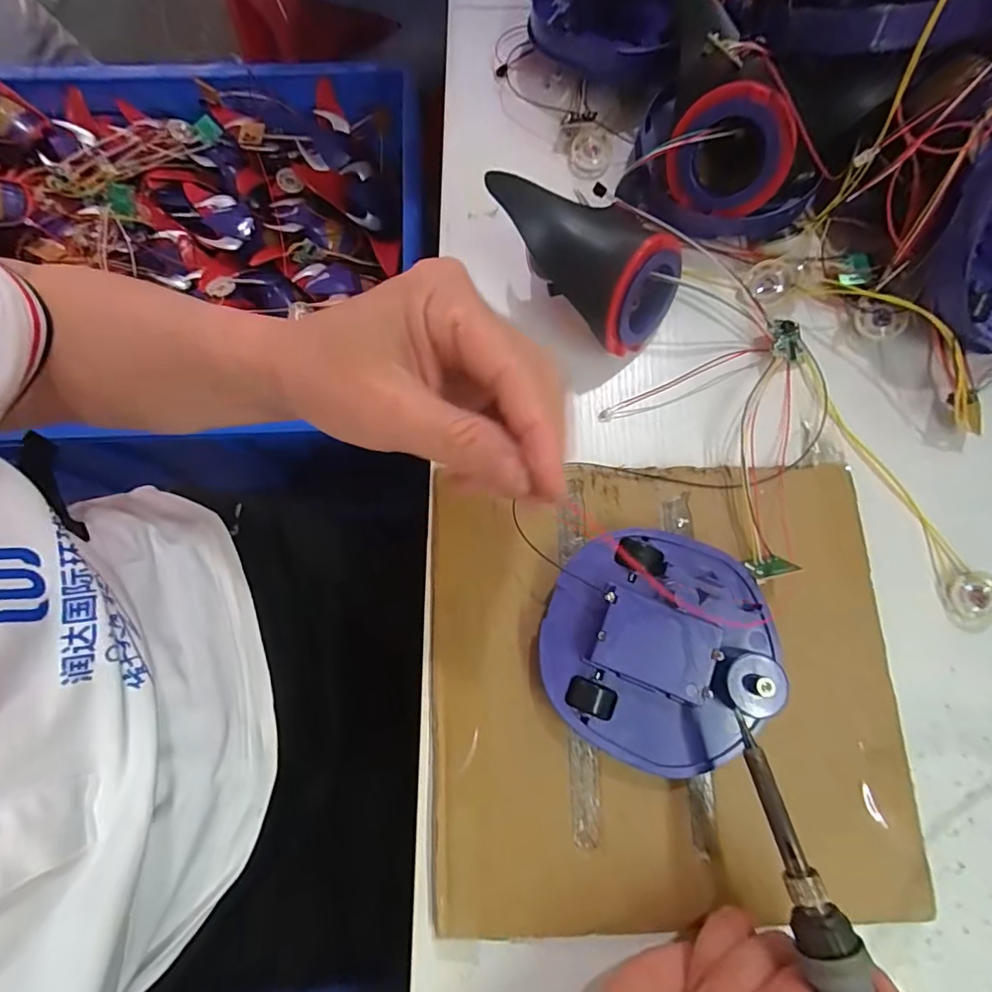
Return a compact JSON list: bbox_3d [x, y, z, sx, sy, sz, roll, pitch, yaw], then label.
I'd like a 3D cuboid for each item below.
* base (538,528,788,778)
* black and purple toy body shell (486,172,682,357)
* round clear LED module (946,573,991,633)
[{"bbox_3d":[0.075,0.070,0.236,0.100,0.036,0.105,0,76,0],"label":"base"},{"bbox_3d":[0.049,-0.122,0.253,0.120,0.047,0.054,28,76,-23],"label":"black and purple toy body shell"},{"bbox_3d":[0.246,0.054,0.255,0.019,0.015,0.028,-10,77,-3],"label":"round clear LED module"}]

